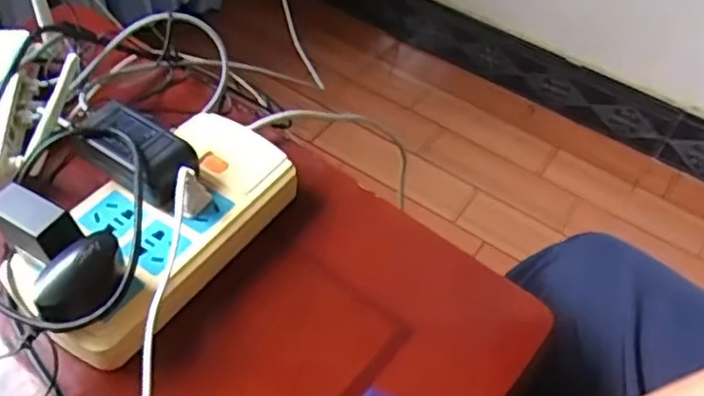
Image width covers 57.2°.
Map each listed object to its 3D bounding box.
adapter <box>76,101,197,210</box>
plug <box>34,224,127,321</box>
[{"bbox_3d":[-0.152,-0.033,0.462,0.084,0.029,0.047,28,53,17],"label":"adapter"},{"bbox_3d":[-0.166,0.047,0.388,0.031,0.045,0.056,16,50,8],"label":"plug"}]

